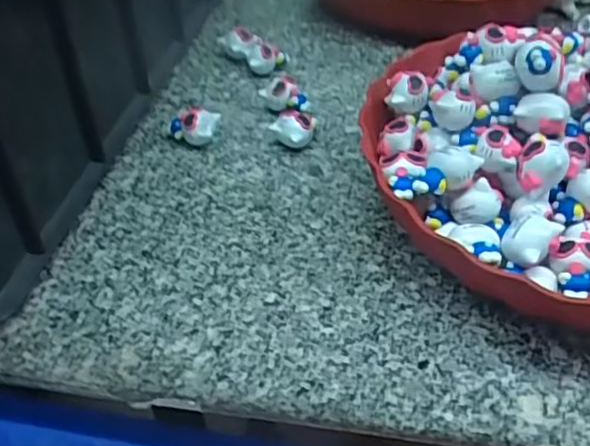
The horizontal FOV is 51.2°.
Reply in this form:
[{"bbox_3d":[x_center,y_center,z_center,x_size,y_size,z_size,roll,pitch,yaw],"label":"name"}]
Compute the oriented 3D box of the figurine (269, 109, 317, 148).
[{"bbox_3d":[-0.001,-0.062,0.404,0.028,0.017,0.020,2,43,1],"label":"figurine"}]

